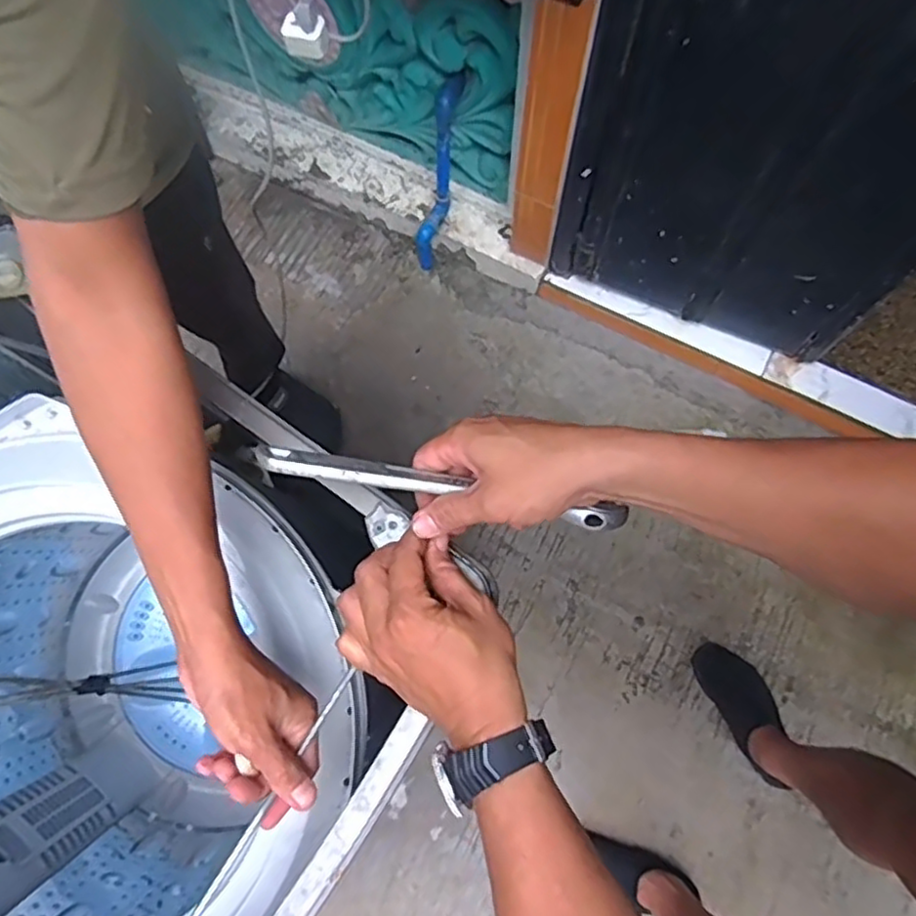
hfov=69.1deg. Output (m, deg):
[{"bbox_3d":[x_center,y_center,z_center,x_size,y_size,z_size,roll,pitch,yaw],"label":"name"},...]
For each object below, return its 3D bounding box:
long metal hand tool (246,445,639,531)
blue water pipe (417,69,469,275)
[{"bbox_3d":[-0.010,0.020,0.433,0.240,0.022,0.023,11,73,-3],"label":"long metal hand tool"},{"bbox_3d":[-0.037,-0.552,1.307,0.043,0.388,0.065,27,54,9],"label":"blue water pipe"}]

